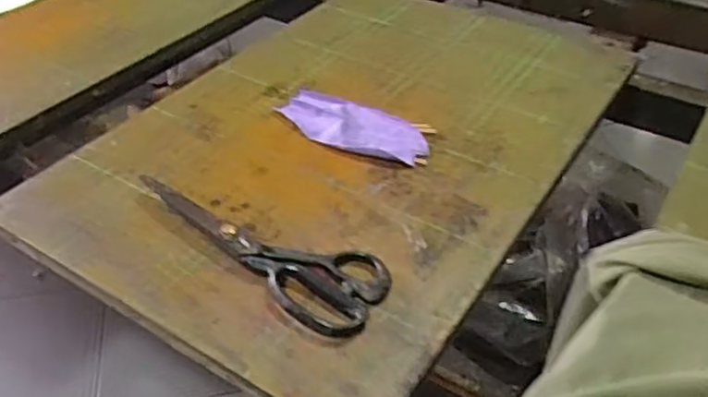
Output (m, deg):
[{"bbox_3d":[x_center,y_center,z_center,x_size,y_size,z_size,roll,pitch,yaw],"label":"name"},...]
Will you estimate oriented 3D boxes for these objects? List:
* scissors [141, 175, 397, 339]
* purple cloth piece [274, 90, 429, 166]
[{"bbox_3d":[-0.089,0.037,0.517,0.236,0.021,0.078,19,43,22],"label":"scissors"},{"bbox_3d":[-0.002,-0.071,0.654,0.161,0.010,0.074,27,46,29],"label":"purple cloth piece"}]

